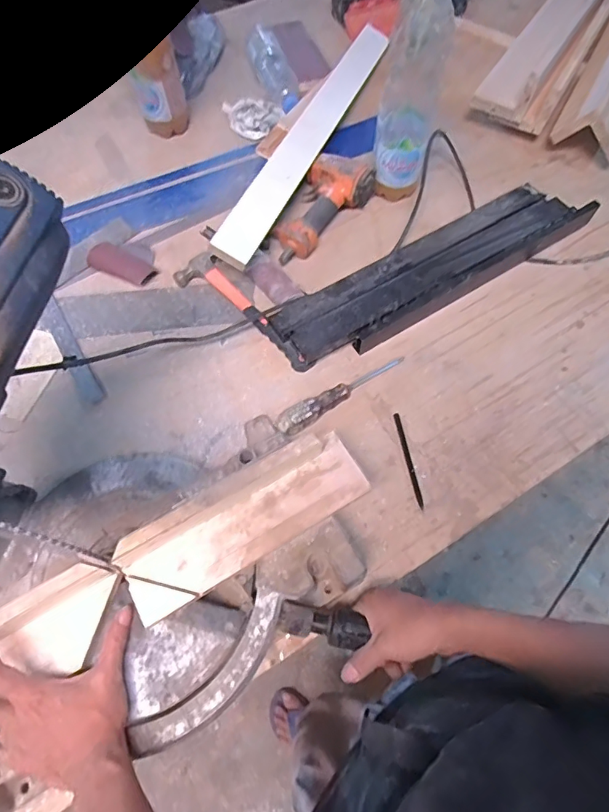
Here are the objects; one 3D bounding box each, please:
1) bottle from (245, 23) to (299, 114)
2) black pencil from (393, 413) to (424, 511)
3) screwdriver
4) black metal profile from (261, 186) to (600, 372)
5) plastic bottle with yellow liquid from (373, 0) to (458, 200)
[{"bbox_3d":[-0.064,-0.674,0.965,0.069,0.053,0.249,-19,68,-8],"label":"bottle"},{"bbox_3d":[0.145,0.074,0.661,0.009,0.004,0.138,-9,66,-4],"label":"black pencil"},{"bbox_3d":[0.056,-0.017,0.680,0.209,0.032,0.031,-30,69,-13],"label":"screwdriver"},{"bbox_3d":[0.204,-0.219,0.754,0.555,0.043,0.140,-31,70,-13],"label":"black metal profile"},{"bbox_3d":[0.160,-0.468,0.717,0.090,0.333,0.081,17,67,7],"label":"plastic bottle with yellow liquid"}]

